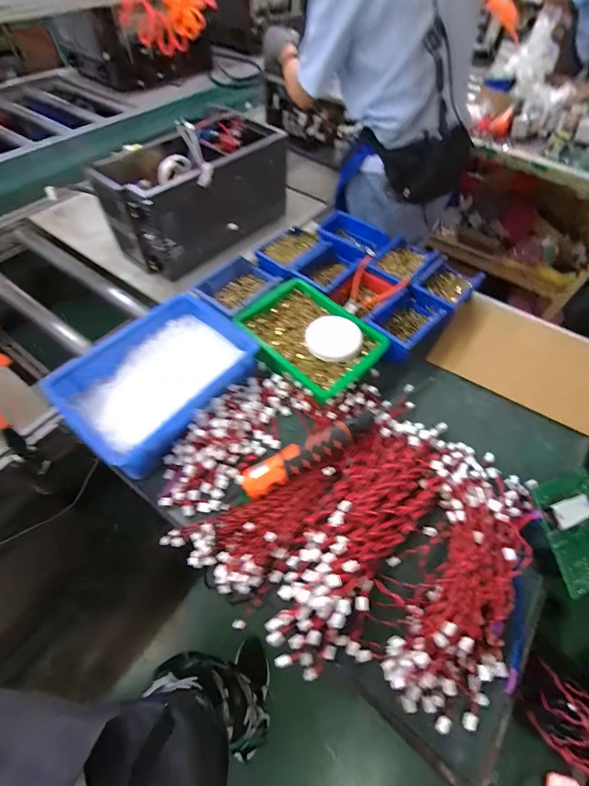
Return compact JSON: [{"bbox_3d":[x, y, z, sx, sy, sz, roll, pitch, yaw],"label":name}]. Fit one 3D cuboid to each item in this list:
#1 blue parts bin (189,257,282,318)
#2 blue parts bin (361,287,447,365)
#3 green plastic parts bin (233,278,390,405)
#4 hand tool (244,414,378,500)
[{"bbox_3d":[-0.113,-0.216,0.700,0.126,0.057,0.171,37,63,19],"label":"blue parts bin"},{"bbox_3d":[0.219,-0.136,0.682,0.170,0.070,0.107,-36,66,-22],"label":"blue parts bin"},{"bbox_3d":[0.028,-0.102,0.644,0.186,0.060,0.254,-36,66,-22],"label":"green plastic parts bin"},{"bbox_3d":[0.023,0.090,0.534,0.225,0.033,0.050,-25,62,-17],"label":"hand tool"}]

